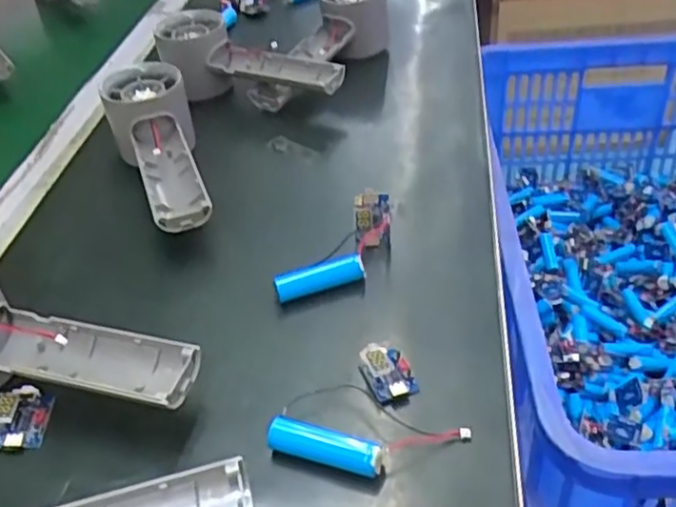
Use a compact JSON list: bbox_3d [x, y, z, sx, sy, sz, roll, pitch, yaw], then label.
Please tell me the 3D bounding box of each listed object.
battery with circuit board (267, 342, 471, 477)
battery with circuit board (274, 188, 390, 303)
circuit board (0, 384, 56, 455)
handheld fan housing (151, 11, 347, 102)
[{"bbox_3d":[0.010,0.076,0.314,0.076,0.016,0.058,-23,44,-21],"label":"battery with circuit board"},{"bbox_3d":[0.003,0.001,0.391,0.029,0.035,0.082,25,49,31],"label":"battery with circuit board"},{"bbox_3d":[-0.151,0.076,0.328,0.023,0.016,0.031,-4,40,1],"label":"circuit board"},{"bbox_3d":[-0.069,-0.149,0.565,0.159,0.071,0.053,9,42,16],"label":"handheld fan housing"}]

